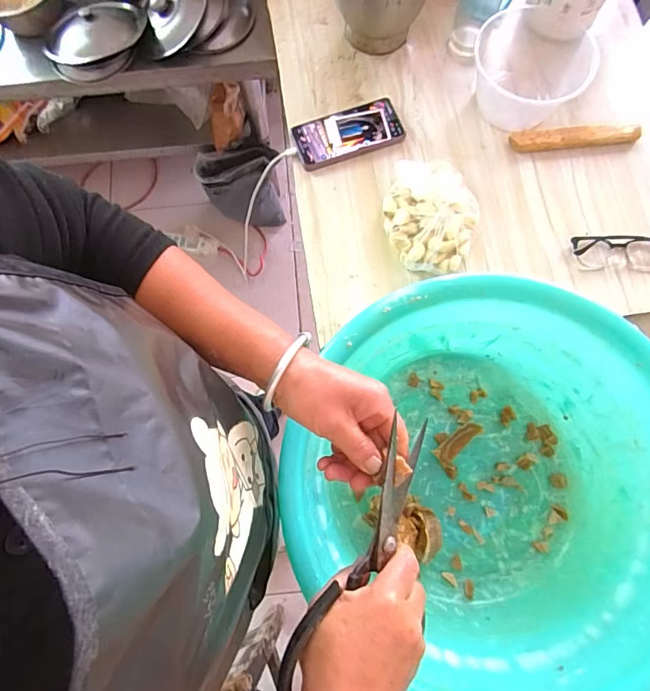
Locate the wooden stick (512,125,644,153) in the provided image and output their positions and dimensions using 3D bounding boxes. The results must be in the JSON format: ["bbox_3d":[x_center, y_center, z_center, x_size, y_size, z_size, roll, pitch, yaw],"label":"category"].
[{"bbox_3d":[0.370,-0.308,0.671,0.187,0.016,0.031,-5,75,1],"label":"wooden stick"}]

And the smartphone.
[{"bbox_3d":[0.036,-0.317,0.682,0.159,0.011,0.075,-20,76,-3],"label":"smartphone"}]

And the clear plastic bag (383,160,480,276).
[{"bbox_3d":[0.146,-0.184,0.625,0.127,0.046,0.162,10,76,4],"label":"clear plastic bag"}]

